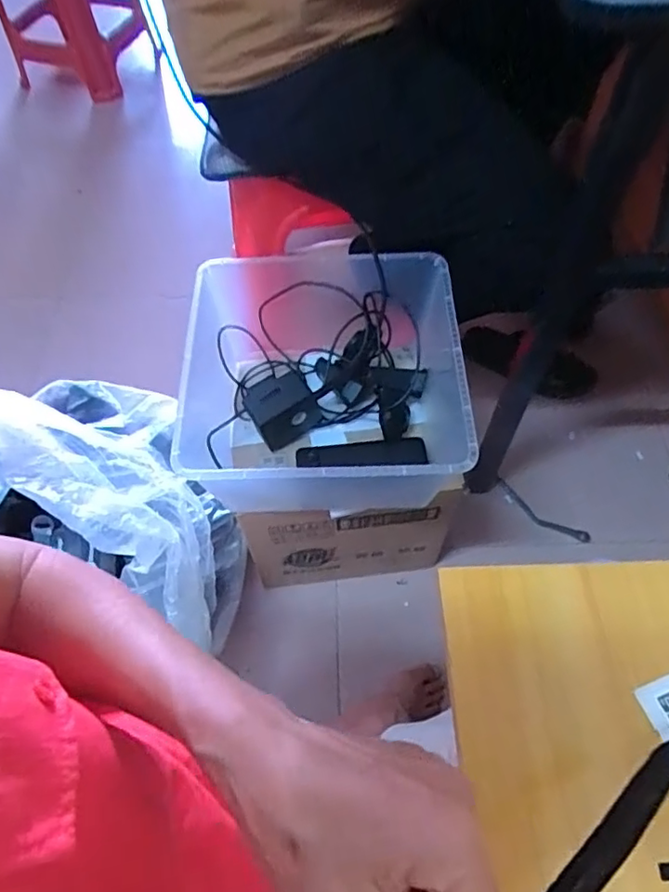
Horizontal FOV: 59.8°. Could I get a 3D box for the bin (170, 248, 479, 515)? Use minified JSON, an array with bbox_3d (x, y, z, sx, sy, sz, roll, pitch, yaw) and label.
[{"bbox_3d":[-0.005,-0.059,0.698,0.298,0.163,0.299,-3,59,1],"label":"bin"}]

